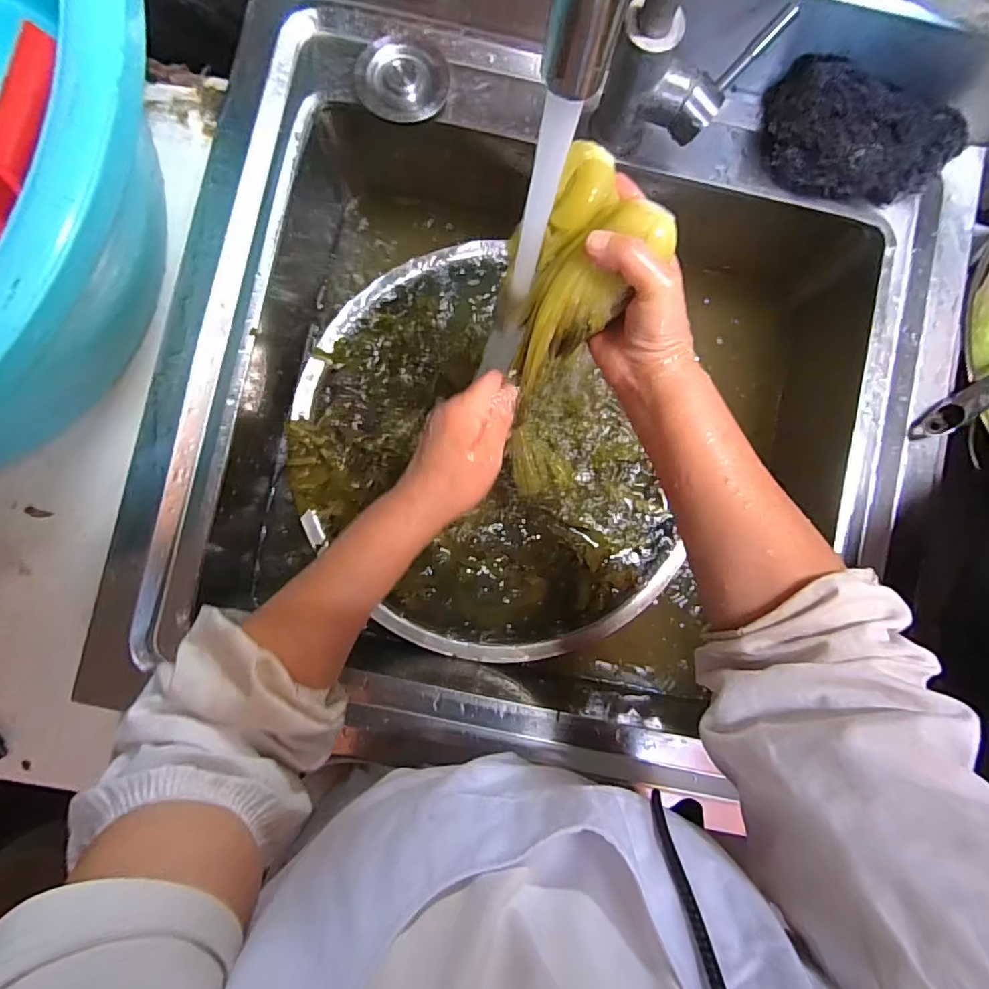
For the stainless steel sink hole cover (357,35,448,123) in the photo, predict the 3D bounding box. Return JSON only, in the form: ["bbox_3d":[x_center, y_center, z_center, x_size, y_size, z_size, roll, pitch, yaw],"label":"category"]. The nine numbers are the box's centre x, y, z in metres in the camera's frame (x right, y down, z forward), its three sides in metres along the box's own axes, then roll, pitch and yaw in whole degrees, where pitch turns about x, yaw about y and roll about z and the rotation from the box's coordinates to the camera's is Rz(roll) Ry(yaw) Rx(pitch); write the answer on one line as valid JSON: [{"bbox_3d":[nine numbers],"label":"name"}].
[{"bbox_3d":[-0.083,-0.367,0.460,0.079,0.027,0.061,10,87,-2],"label":"stainless steel sink hole cover"}]

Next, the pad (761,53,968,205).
[{"bbox_3d":[0.319,-0.309,0.455,0.165,0.069,0.078,22,86,-2],"label":"pad"}]

